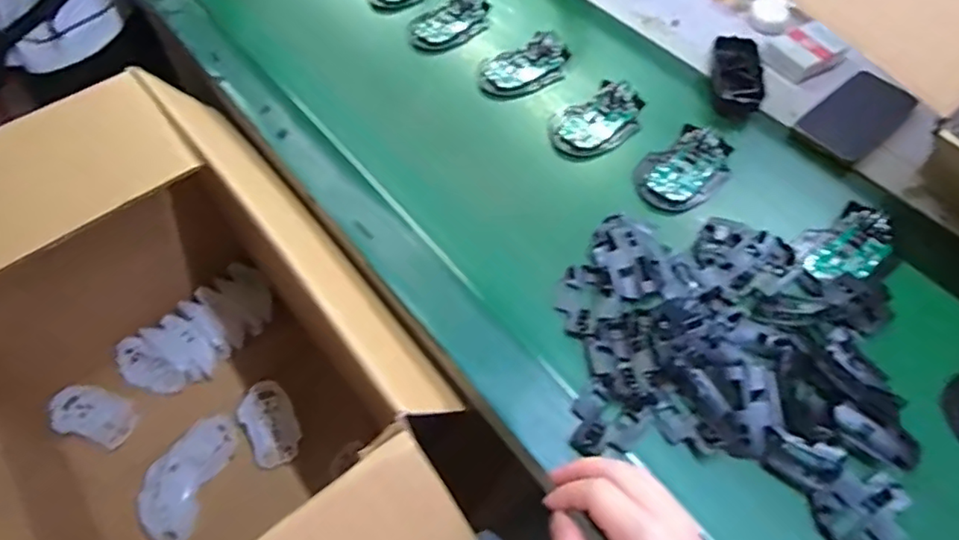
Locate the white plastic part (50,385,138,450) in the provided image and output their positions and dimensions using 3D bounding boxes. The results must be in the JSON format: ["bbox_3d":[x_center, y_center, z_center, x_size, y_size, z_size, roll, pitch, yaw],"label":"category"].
[{"bbox_3d":[-0.539,0.205,0.797,0.105,0.041,0.072,17,59,11],"label":"white plastic part"}]

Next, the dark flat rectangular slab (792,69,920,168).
[{"bbox_3d":[0.417,-0.170,0.626,0.156,0.008,0.074,-35,63,-20],"label":"dark flat rectangular slab"}]

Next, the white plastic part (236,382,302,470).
[{"bbox_3d":[-0.289,0.212,0.785,0.066,0.024,0.112,-28,61,-16],"label":"white plastic part"}]

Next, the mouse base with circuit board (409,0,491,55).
[{"bbox_3d":[-0.033,-0.309,0.707,0.110,0.025,0.067,-29,62,-17],"label":"mouse base with circuit board"}]

